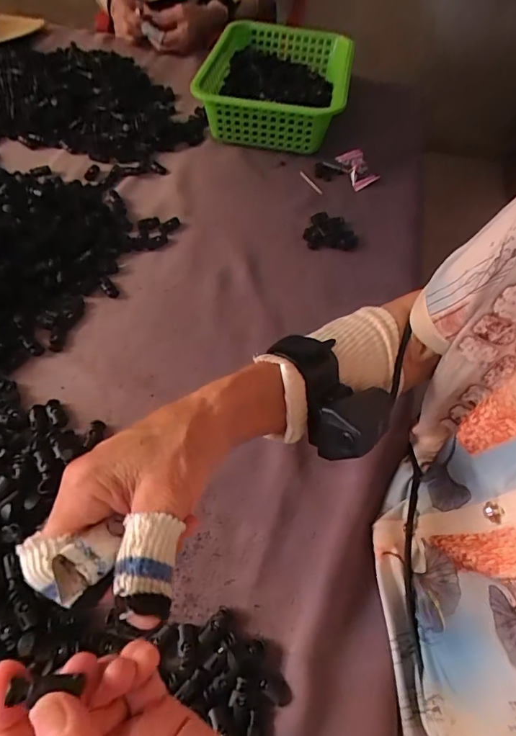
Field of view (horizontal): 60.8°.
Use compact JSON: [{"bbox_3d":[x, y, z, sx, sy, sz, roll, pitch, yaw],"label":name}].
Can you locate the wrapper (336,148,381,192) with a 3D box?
[{"bbox_3d":[0.148,-0.296,0.652,0.048,0.021,0.062,-28,62,-22],"label":"wrapper"}]

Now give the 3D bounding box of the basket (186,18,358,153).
[{"bbox_3d":[0.036,-0.462,0.722,0.215,0.085,0.325,10,55,3],"label":"basket"}]

